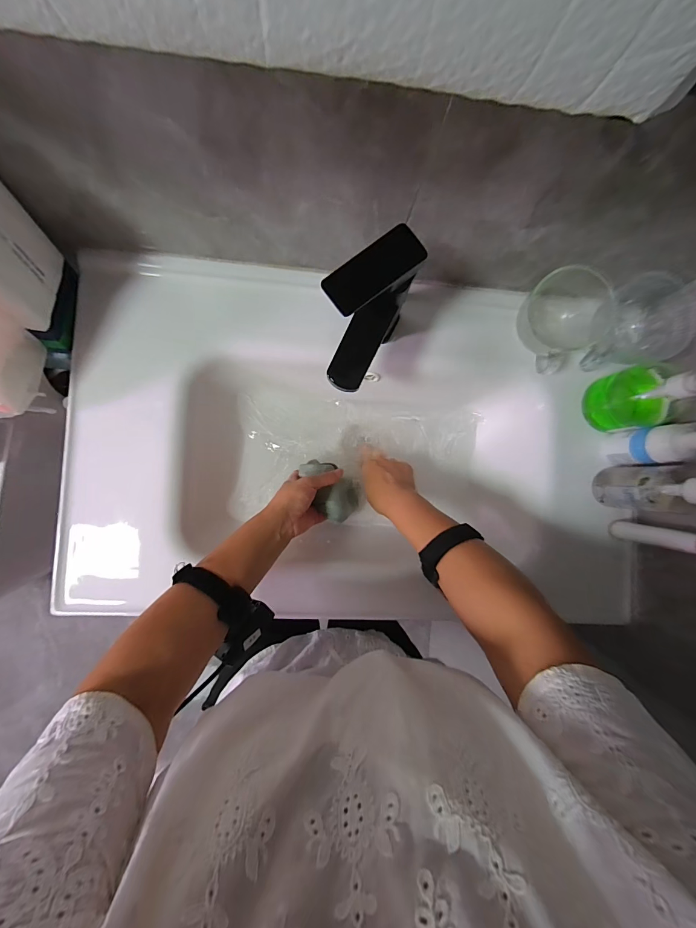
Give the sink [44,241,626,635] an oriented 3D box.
[{"bbox_3d":[0.024,-0.025,0.552,0.792,0.132,0.465,3,88,-5],"label":"sink"}]

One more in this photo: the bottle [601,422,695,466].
[{"bbox_3d":[0.400,-0.024,0.462,0.045,0.147,0.049,-4,88,-6],"label":"bottle"}]

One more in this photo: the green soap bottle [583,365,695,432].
[{"bbox_3d":[0.403,-0.094,0.451,0.087,0.162,0.082,-16,90,-6],"label":"green soap bottle"}]

